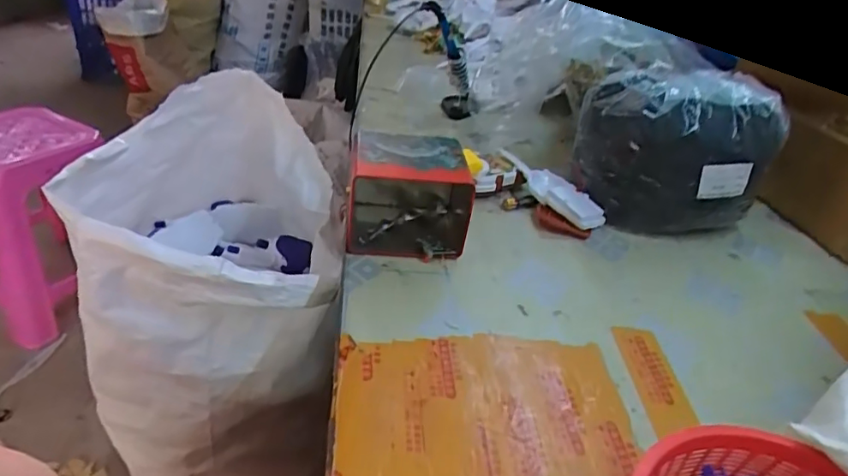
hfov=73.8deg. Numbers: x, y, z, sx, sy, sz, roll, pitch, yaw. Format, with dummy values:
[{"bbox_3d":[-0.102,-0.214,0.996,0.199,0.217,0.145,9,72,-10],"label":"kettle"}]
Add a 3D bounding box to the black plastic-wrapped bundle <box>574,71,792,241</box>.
[{"bbox_3d":[0.304,-0.102,0.692,0.215,0.180,0.129,10,32,4],"label":"black plastic-wrapped bundle"}]

